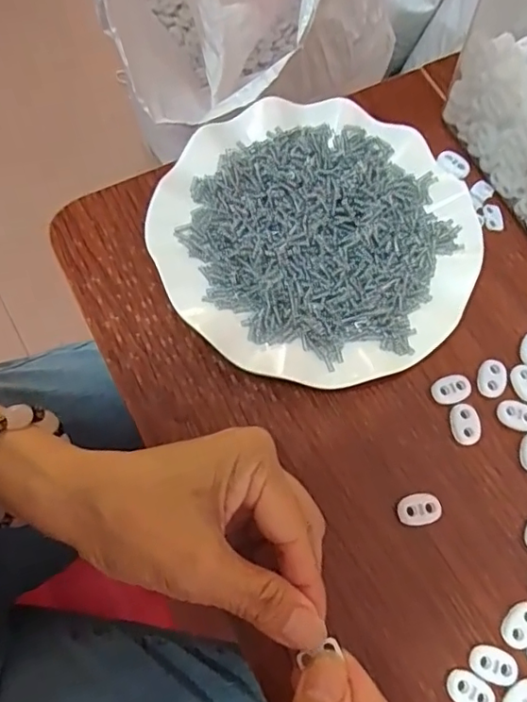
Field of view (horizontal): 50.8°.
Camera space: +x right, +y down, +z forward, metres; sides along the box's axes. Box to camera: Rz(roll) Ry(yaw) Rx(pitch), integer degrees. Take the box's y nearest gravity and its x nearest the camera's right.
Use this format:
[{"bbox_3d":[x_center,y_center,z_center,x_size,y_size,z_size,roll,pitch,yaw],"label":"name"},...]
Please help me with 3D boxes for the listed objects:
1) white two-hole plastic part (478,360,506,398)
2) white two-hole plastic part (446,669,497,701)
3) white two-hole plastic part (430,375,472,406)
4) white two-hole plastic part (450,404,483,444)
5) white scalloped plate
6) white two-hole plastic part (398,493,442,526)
[{"bbox_3d":[0.131,0.016,0.317,0.015,0.004,0.022,19,70,3],"label":"white two-hole plastic part"},{"bbox_3d":[0.099,0.162,0.263,0.025,0.004,0.014,32,72,8],"label":"white two-hole plastic part"},{"bbox_3d":[0.107,0.022,0.315,0.022,0.004,0.015,-21,73,-10],"label":"white two-hole plastic part"},{"bbox_3d":[0.113,0.041,0.309,0.017,0.004,0.022,-3,70,-4],"label":"white two-hole plastic part"},{"bbox_3d":[0.031,-0.067,0.326,0.177,0.028,0.175,1,70,-3],"label":"white scalloped plate"},{"bbox_3d":[0.082,0.084,0.293,0.022,0.005,0.016,-11,71,-7],"label":"white two-hole plastic part"}]

